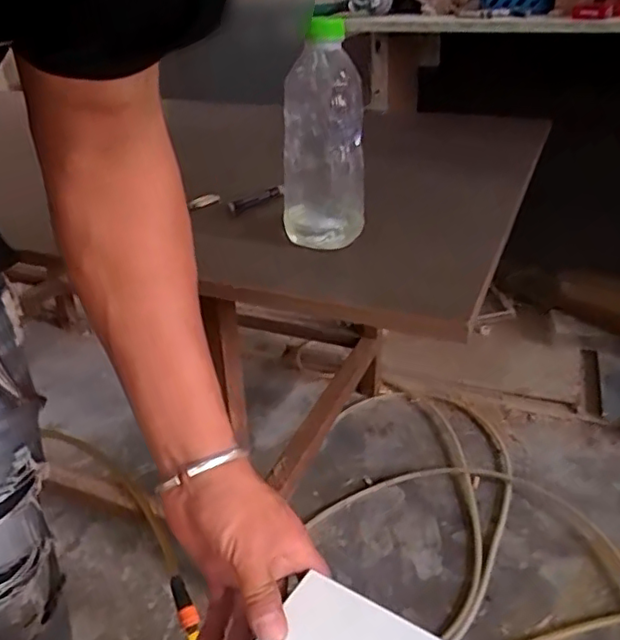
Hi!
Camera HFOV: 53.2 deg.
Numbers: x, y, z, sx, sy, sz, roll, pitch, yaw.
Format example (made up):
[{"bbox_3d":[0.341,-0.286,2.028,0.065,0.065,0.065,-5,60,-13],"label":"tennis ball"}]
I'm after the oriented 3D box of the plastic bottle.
[{"bbox_3d":[0.011,-0.182,0.627,0.082,0.203,0.073,-4,30,-2],"label":"plastic bottle"}]

